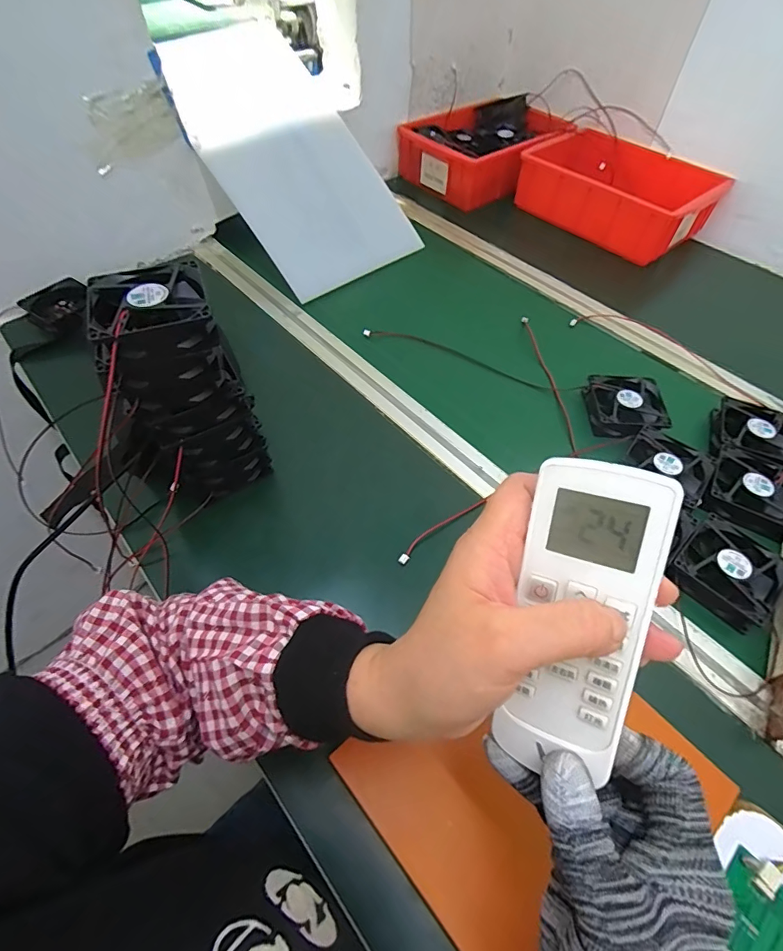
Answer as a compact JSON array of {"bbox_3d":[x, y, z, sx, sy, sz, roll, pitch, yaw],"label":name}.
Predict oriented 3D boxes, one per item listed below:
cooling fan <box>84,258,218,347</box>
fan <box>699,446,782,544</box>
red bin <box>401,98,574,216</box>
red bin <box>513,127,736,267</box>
[{"bbox_3d":[-0.178,-0.126,0.333,0.080,0.019,0.082,-22,57,-15],"label":"cooling fan"},{"bbox_3d":[0.372,0.018,0.468,0.080,0.027,0.085,30,59,20],"label":"fan"},{"bbox_3d":[0.183,-0.624,0.866,0.270,0.088,0.220,-36,62,-23],"label":"red bin"},{"bbox_3d":[0.386,-0.489,0.780,0.192,0.084,0.294,-36,62,-23],"label":"red bin"}]

